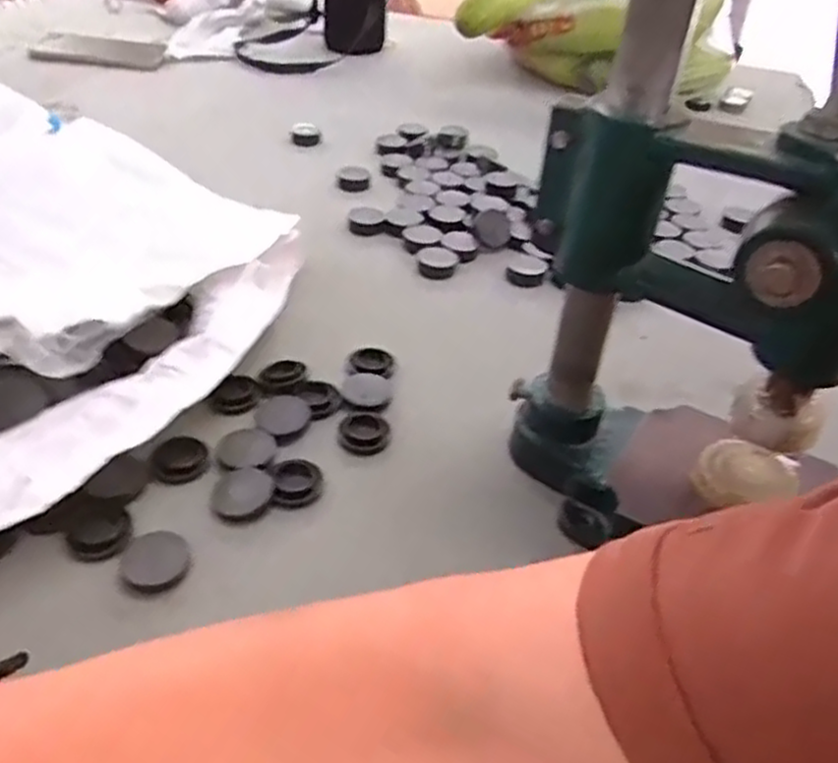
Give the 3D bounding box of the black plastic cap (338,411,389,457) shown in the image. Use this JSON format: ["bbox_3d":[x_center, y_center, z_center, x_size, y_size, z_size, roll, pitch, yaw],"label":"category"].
[{"bbox_3d":[-0.034,0.032,0.459,0.030,0.009,0.034,3,38,-3],"label":"black plastic cap"}]

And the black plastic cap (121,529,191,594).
[{"bbox_3d":[-0.130,0.087,0.370,0.031,0.004,0.038,-7,40,-16],"label":"black plastic cap"}]

